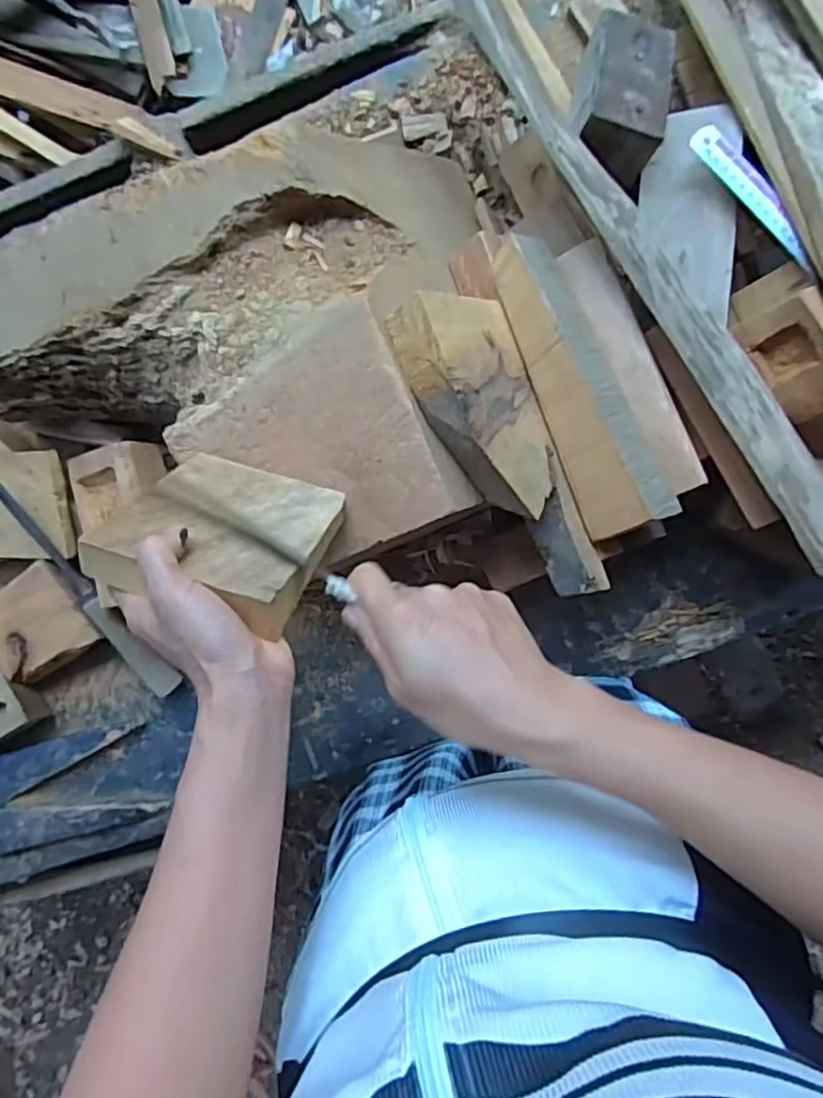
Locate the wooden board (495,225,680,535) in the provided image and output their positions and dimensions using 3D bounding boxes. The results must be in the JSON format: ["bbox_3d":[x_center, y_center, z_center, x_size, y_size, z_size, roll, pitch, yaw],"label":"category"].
[{"bbox_3d":[0.123,-0.126,0.532,0.069,0.054,0.247,-33,77,45],"label":"wooden board"}]

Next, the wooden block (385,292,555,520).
[{"bbox_3d":[0.053,-0.107,0.499,0.088,0.064,0.169,-20,91,4],"label":"wooden block"}]

